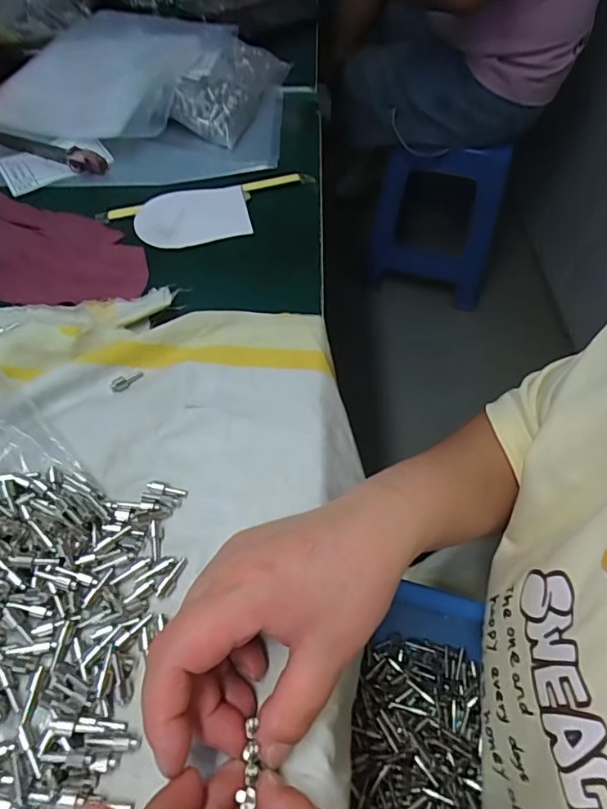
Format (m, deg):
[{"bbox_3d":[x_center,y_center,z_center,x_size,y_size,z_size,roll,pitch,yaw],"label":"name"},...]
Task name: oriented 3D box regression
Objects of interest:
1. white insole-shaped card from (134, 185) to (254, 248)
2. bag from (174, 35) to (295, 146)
[{"bbox_3d":[-0.098,-0.166,0.444,0.096,0.005,0.076,-10,58,-8],"label":"white insole-shaped card"},{"bbox_3d":[-0.073,-0.345,0.552,0.073,0.029,0.172,33,56,-12],"label":"bag"}]

